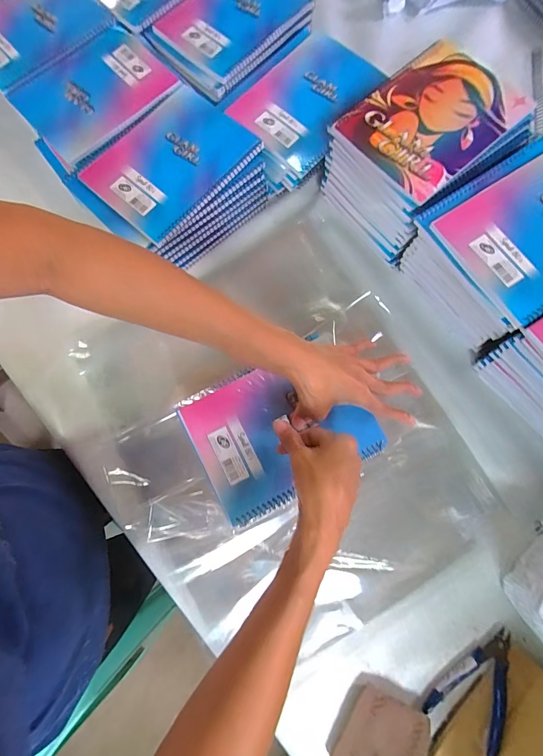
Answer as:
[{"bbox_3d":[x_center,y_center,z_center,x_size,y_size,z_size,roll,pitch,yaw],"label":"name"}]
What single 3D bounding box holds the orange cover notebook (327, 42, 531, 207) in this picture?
[{"bbox_3d":[0.195,-0.315,0.417,0.201,0.011,0.145,-40,81,-7],"label":"orange cover notebook"}]

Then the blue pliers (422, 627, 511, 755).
[{"bbox_3d":[0.229,0.333,0.381,0.069,0.024,0.115,34,81,6],"label":"blue pliers"}]

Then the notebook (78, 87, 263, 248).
[{"bbox_3d":[-0.129,-0.285,0.455,0.150,0.012,0.194,43,82,8],"label":"notebook"}]

